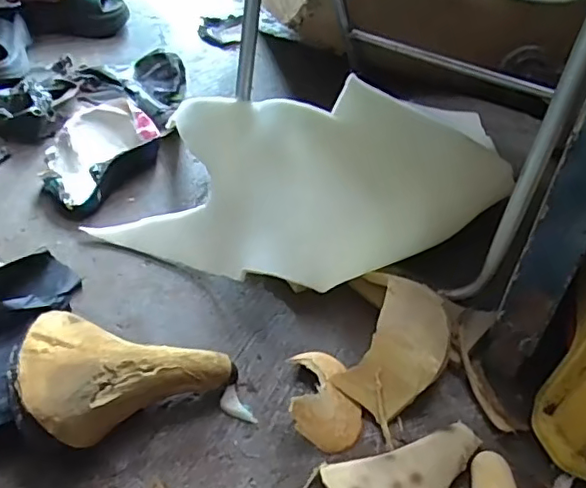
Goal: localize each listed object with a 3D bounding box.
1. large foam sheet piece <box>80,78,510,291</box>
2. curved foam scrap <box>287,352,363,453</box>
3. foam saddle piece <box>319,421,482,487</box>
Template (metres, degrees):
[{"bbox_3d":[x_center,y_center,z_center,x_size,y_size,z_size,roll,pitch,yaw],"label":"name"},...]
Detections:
[{"bbox_3d":[0.000,-0.067,0.789,0.521,0.219,0.258,19,49,14],"label":"large foam sheet piece"},{"bbox_3d":[0.037,0.178,0.670,0.084,0.049,0.123,-1,47,-4],"label":"curved foam scrap"},{"bbox_3d":[0.129,0.252,0.581,0.174,0.034,0.110,-13,50,-13],"label":"foam saddle piece"}]

